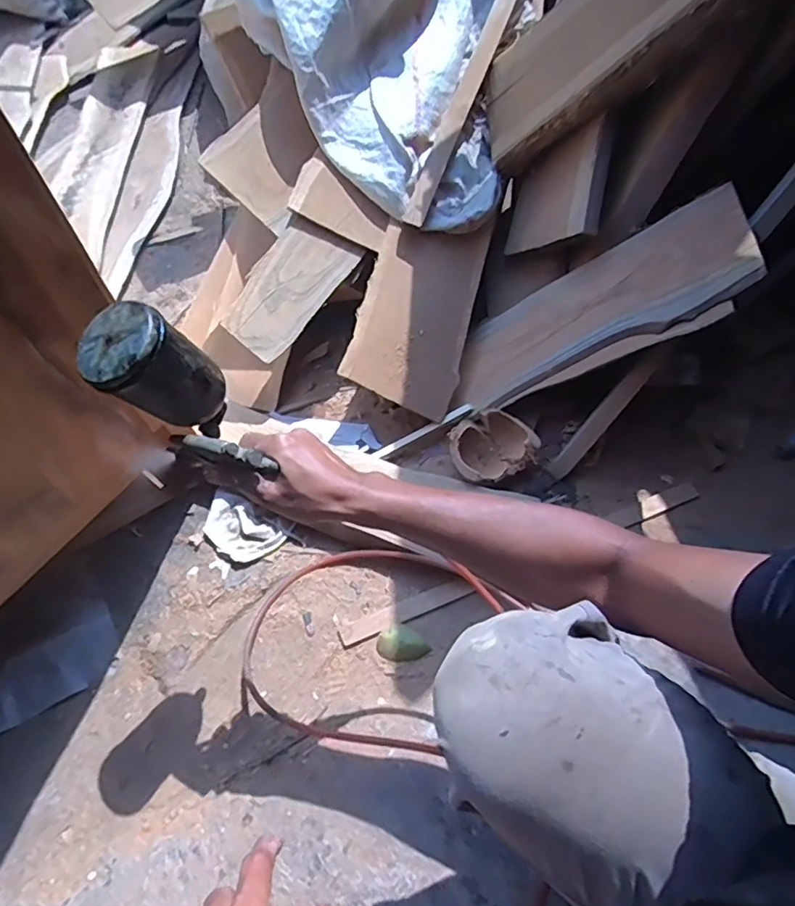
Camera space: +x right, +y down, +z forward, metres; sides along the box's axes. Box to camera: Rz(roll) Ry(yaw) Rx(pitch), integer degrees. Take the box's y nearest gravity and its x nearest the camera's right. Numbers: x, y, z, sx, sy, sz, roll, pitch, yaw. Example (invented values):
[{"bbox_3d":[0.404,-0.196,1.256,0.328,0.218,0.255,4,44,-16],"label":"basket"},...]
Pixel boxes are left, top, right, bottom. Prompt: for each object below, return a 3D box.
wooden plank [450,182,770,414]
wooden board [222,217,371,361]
[{"bbox_3d":[0.281,-0.208,0.846,0.452,0.034,0.163,-26,60,34],"label":"wooden plank"},{"bbox_3d":[-0.169,-0.268,0.889,0.116,0.015,0.244,39,78,-10],"label":"wooden board"}]

